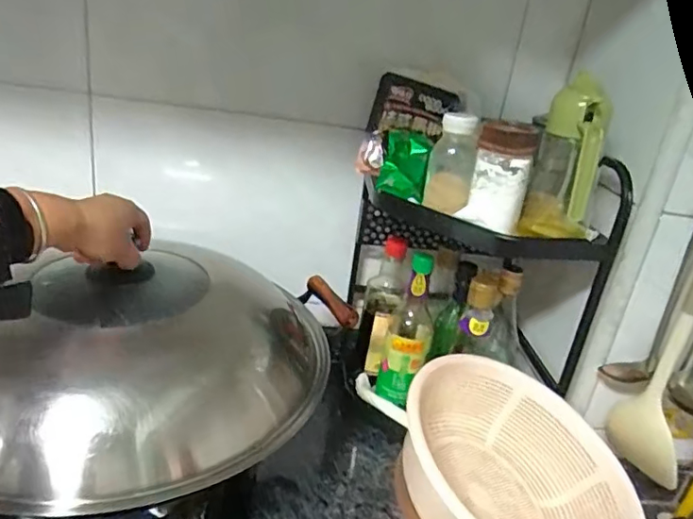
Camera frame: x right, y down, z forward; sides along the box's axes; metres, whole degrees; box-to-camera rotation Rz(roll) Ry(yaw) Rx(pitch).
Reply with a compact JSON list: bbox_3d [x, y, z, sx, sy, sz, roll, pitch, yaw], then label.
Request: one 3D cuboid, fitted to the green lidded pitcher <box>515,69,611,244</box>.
[{"bbox_3d":[0.254,-0.105,0.623,0.076,0.182,0.110,14,24,14],"label":"green lidded pitcher"}]

